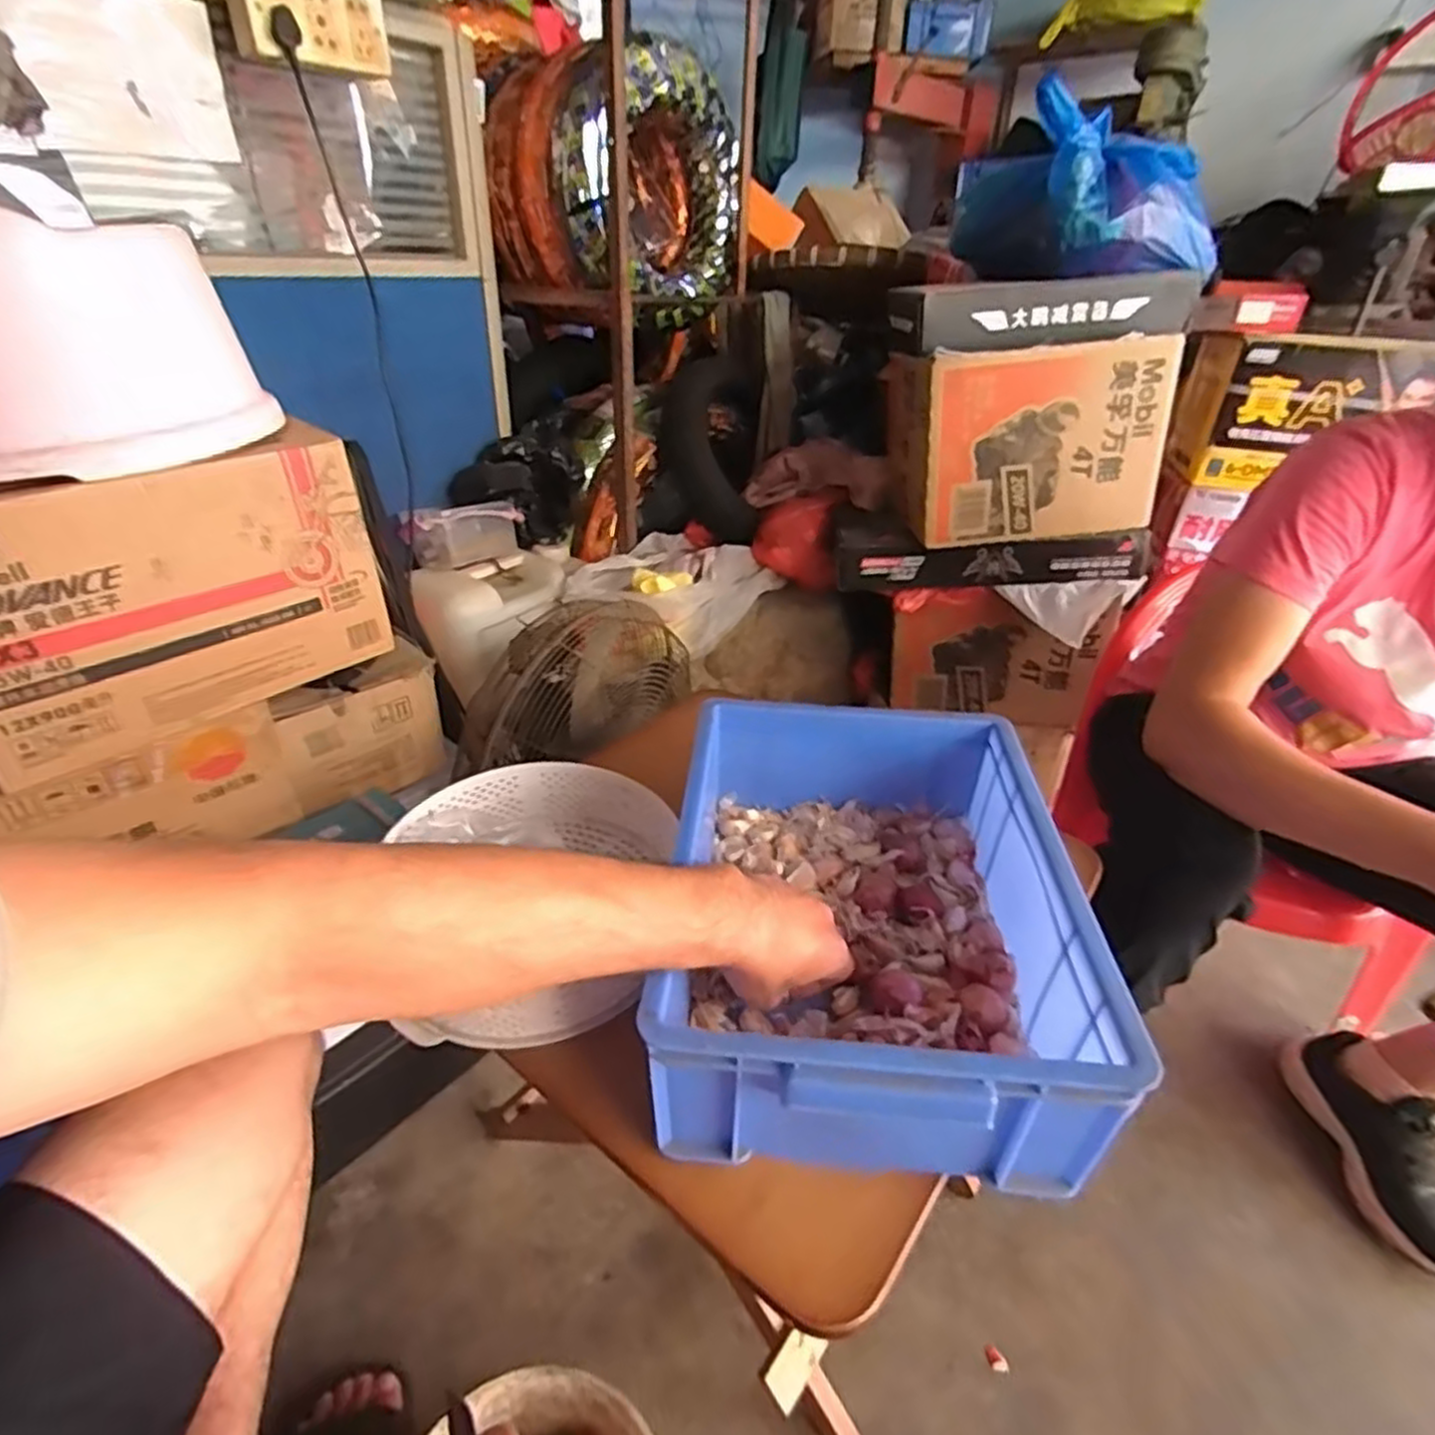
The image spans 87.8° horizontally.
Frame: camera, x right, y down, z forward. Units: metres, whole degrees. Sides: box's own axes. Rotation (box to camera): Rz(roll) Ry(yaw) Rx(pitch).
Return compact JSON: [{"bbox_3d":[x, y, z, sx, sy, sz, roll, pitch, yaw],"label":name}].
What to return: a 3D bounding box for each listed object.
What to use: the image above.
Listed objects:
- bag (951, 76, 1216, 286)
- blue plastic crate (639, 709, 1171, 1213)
[{"bbox_3d":[0.526,-0.725,1.050,0.359,0.187,0.207,10,33,12],"label":"bag"},{"bbox_3d":[0.101,0.132,0.538,0.260,0.129,0.342,5,32,4],"label":"blue plastic crate"}]

